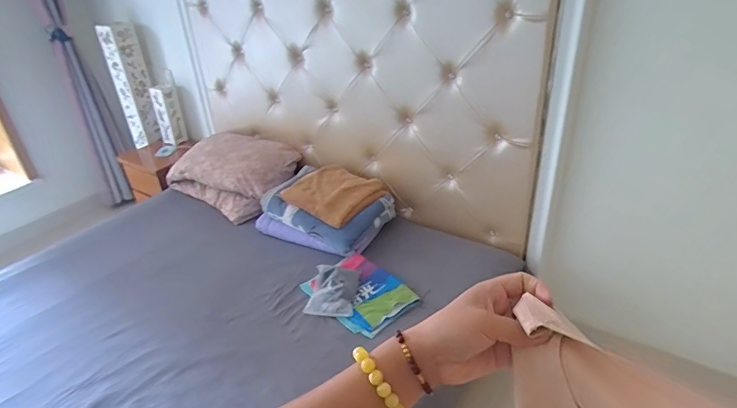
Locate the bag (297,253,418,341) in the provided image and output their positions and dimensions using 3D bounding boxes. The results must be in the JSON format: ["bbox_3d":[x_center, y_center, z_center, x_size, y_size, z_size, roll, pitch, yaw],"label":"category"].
[{"bbox_3d":[-0.027,0.320,1.642,0.273,0.050,0.371,-27,37,-34],"label":"bag"}]

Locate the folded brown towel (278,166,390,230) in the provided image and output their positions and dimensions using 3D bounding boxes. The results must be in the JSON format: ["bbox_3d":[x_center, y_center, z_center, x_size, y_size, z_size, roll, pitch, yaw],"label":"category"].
[{"bbox_3d":[-0.153,-0.045,1.957,0.371,0.087,0.302,20,38,35],"label":"folded brown towel"}]

